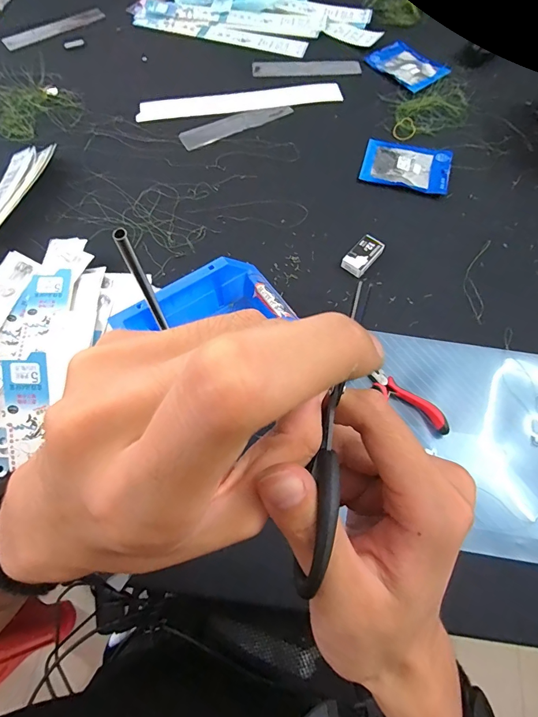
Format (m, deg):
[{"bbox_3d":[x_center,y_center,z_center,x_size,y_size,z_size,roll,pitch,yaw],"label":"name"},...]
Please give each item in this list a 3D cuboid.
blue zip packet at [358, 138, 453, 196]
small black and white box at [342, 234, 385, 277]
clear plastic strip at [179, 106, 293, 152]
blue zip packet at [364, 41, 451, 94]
[{"bbox_3d":[0.220,-0.310,0.612,0.134,0.011,0.093,14,67,6],"label":"blue zip packet"},{"bbox_3d":[0.129,-0.139,0.527,0.034,0.018,0.061,37,71,15],"label":"small black and white box"},{"bbox_3d":[-0.054,-0.401,0.654,0.202,0.005,0.045,-29,69,-12],"label":"clear plastic strip"},{"bbox_3d":[0.263,-0.559,0.729,0.101,0.007,0.135,-37,71,-15],"label":"blue zip packet"}]

